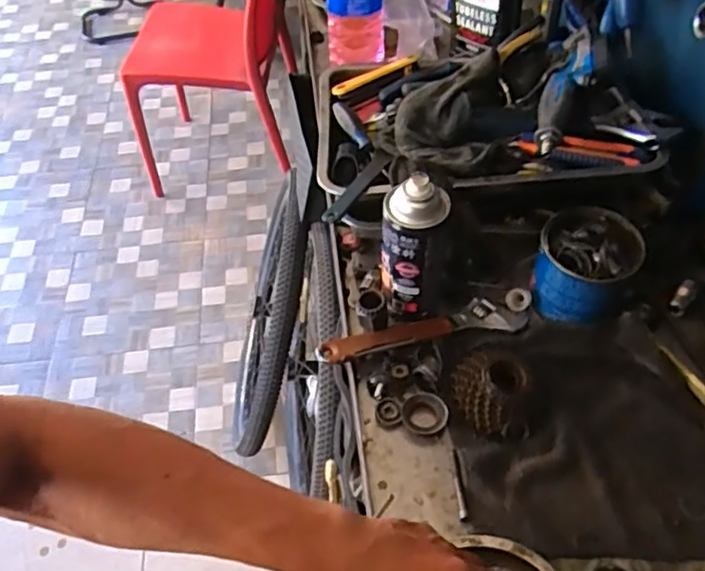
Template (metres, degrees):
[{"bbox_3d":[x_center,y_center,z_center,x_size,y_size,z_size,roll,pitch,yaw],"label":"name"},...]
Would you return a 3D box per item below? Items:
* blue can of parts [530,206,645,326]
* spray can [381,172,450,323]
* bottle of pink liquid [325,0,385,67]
[{"bbox_3d":[0.248,-0.023,0.670,0.095,0.085,0.100,-1,51,1],"label":"blue can of parts"},{"bbox_3d":[0.063,-0.033,0.636,0.066,0.183,0.052,3,51,4],"label":"spray can"},{"bbox_3d":[0.003,-0.412,0.899,0.083,0.164,0.078,-1,51,1],"label":"bottle of pink liquid"}]

